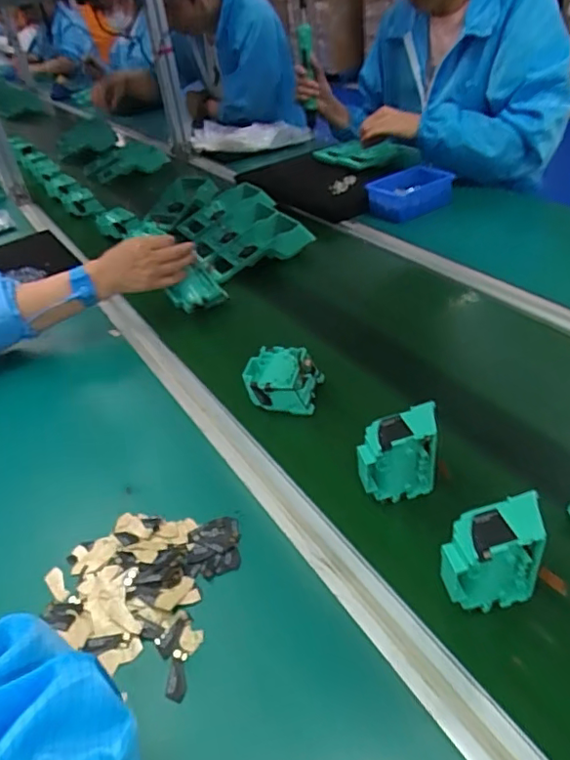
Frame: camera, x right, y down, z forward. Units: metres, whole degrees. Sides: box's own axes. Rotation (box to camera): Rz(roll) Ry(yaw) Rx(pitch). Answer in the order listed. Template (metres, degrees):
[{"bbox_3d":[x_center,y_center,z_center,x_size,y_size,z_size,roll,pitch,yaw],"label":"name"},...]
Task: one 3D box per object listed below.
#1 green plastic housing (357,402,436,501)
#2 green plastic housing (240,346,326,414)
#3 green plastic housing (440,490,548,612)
[{"bbox_3d":[0.102,0.072,0.511,0.077,0.086,0.039,-13,37,-5],"label":"green plastic housing"},{"bbox_3d":[-0.005,0.000,0.647,0.082,0.039,0.077,3,39,16],"label":"green plastic housing"},{"bbox_3d":[0.149,0.130,0.415,0.073,0.078,0.038,-14,37,-6],"label":"green plastic housing"}]

